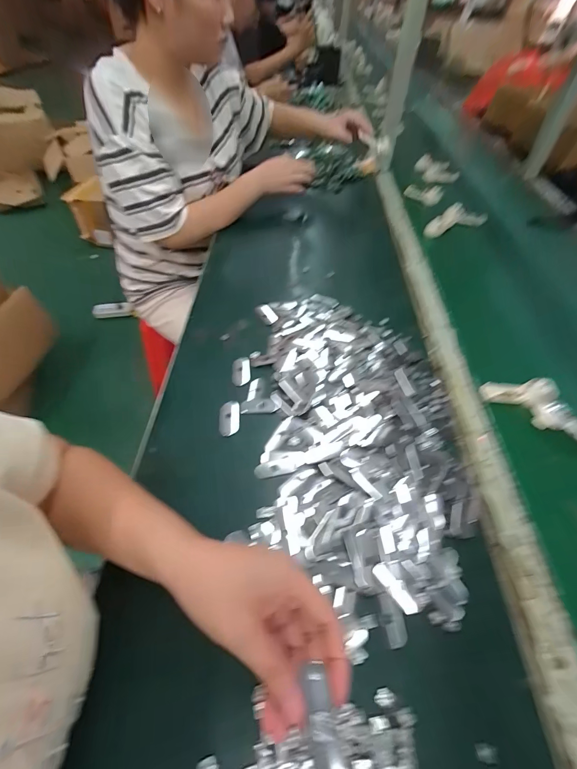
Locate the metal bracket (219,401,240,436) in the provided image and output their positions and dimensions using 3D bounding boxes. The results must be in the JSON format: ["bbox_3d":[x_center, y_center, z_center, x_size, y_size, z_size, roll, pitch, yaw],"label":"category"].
[{"bbox_3d":[-0.080,0.045,0.467,0.026,0.010,0.051,-2,51,-2],"label":"metal bracket"}]

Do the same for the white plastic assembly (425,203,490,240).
[{"bbox_3d":[0.404,-0.392,0.830,0.184,0.029,0.082,-37,61,-28],"label":"white plastic assembly"}]

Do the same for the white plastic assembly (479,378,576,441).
[{"bbox_3d":[0.355,0.028,0.471,0.159,0.030,0.062,31,57,22],"label":"white plastic assembly"}]

